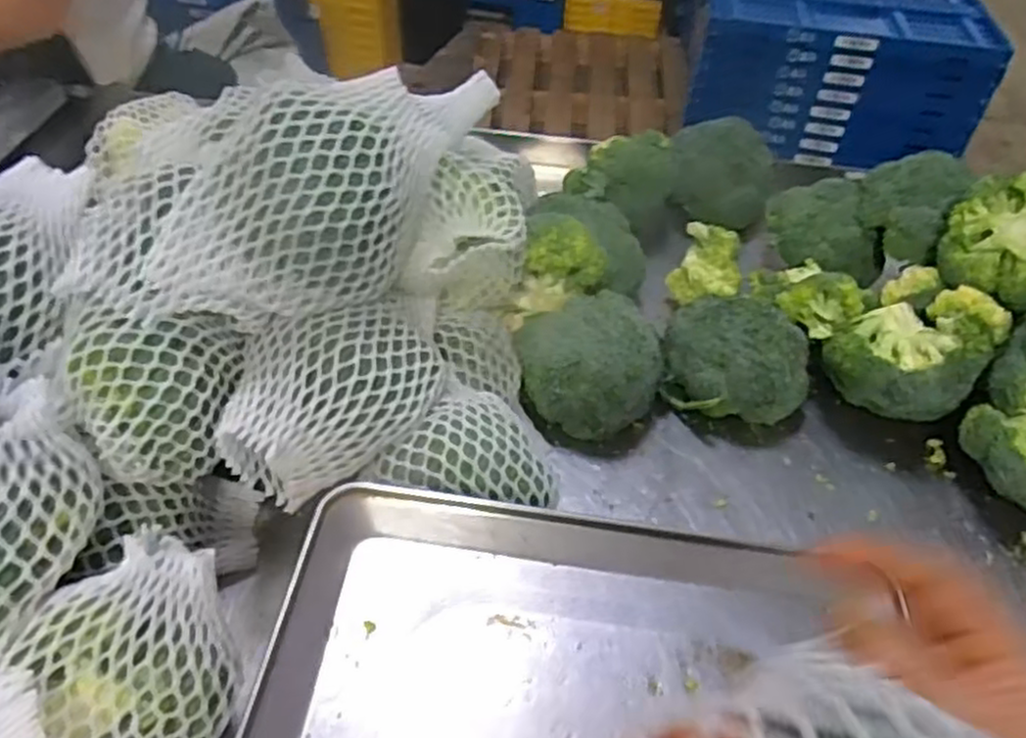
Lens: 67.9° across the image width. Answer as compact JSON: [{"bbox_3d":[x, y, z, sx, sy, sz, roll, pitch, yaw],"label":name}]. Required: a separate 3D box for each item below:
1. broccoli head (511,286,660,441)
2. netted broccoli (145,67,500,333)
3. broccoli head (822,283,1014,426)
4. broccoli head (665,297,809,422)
[{"bbox_3d":[0.069,-0.006,0.640,0.120,0.083,0.093,-15,49,-17],"label":"broccoli head"},{"bbox_3d":[-0.121,-0.118,0.496,0.106,0.107,0.227,30,52,24],"label":"netted broccoli"},{"bbox_3d":[0.344,-0.017,0.666,0.121,0.089,0.112,30,52,24],"label":"broccoli head"},{"bbox_3d":[0.199,-0.009,0.672,0.124,0.086,0.102,9,46,6],"label":"broccoli head"}]

